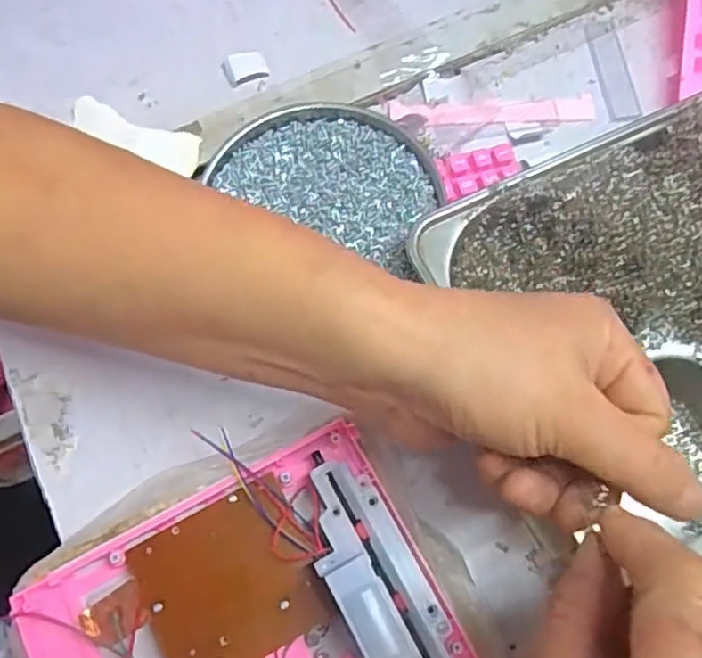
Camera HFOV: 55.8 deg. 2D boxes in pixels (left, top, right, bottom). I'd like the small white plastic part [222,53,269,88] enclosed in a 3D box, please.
[{"bbox_3d":[-0.066,-0.161,0.410,0.025,0.004,0.024,0,71,1],"label":"small white plastic part"}]

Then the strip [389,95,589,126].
[{"bbox_3d":[0.087,-0.133,0.408,0.124,0.004,0.020,-3,71,0],"label":"strip"}]

